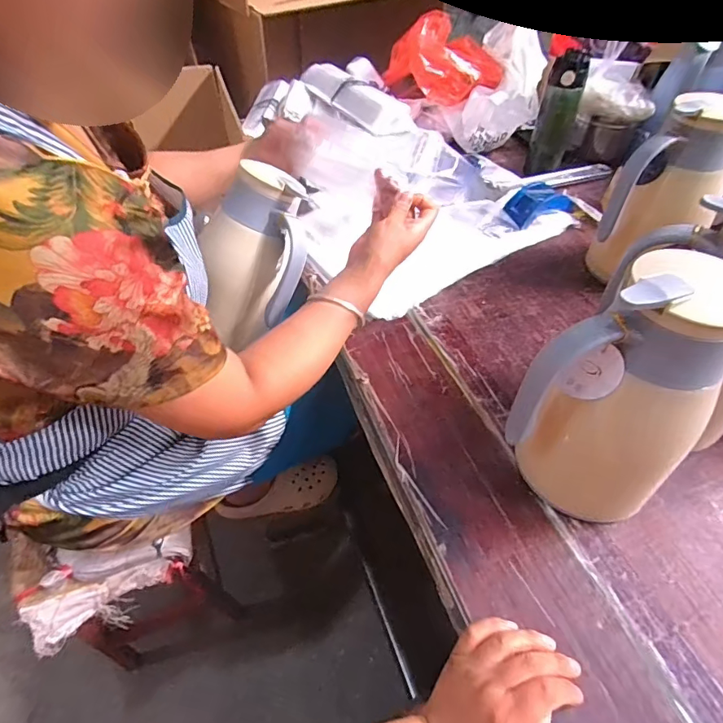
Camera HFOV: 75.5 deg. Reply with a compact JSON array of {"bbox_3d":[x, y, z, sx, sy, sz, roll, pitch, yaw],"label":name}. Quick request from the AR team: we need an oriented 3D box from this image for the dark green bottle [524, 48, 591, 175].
[{"bbox_3d":[0.367,-0.460,0.875,0.072,0.200,0.057,14,50,13],"label":"dark green bottle"}]

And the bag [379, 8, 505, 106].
[{"bbox_3d":[0.174,-0.646,1.005,0.247,0.140,0.151,3,48,3],"label":"bag"}]

